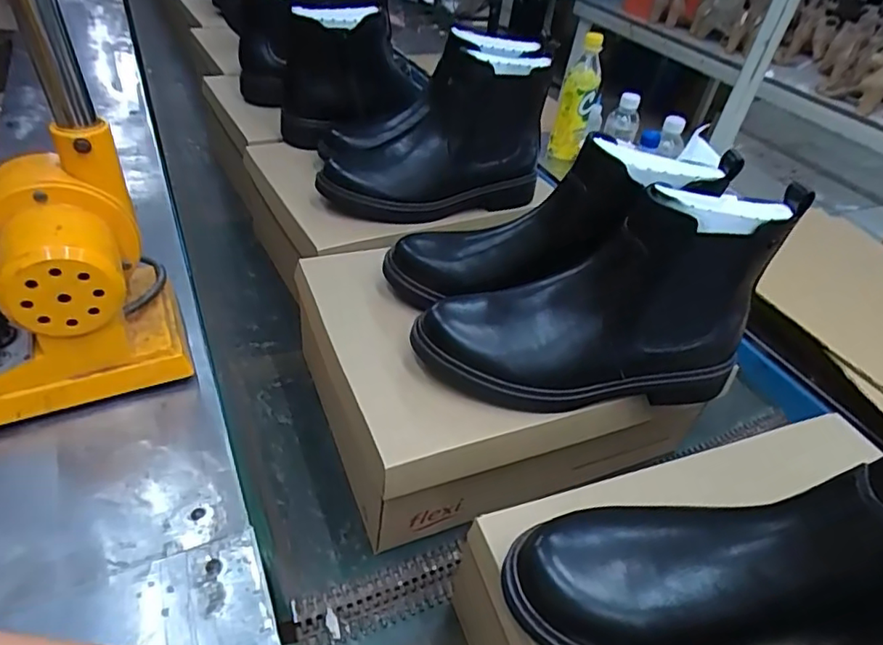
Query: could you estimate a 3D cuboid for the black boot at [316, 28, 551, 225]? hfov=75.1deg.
[{"bbox_3d":[-0.014,-0.223,0.656,0.252,0.158,0.132,-12,43,-24],"label":"black boot"}]

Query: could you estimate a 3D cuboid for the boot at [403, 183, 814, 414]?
[{"bbox_3d":[0.113,-0.019,0.445,0.251,0.164,0.103,-1,39,-12],"label":"boot"}]

